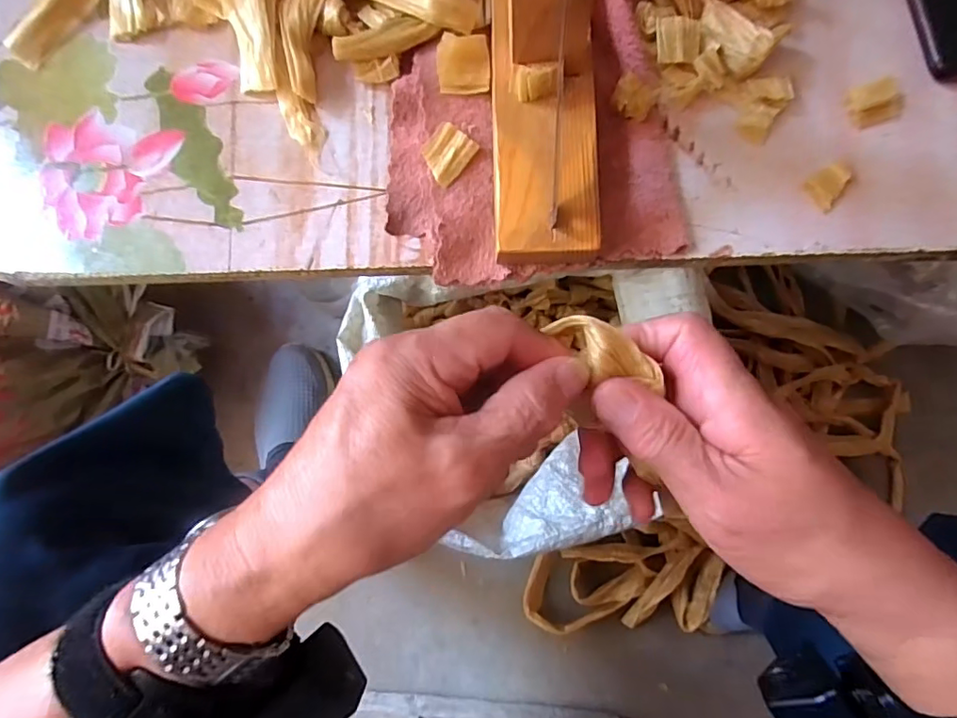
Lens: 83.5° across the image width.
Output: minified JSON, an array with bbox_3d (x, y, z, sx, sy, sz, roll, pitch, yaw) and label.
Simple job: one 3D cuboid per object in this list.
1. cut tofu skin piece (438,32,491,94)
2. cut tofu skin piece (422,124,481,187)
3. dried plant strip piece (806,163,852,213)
[{"bbox_3d":[-0.007,-0.141,0.258,0.025,0.005,0.025,-3,116,-9],"label":"cut tofu skin piece"},{"bbox_3d":[-0.015,-0.099,0.259,0.020,0.006,0.025,42,85,7],"label":"cut tofu skin piece"},{"bbox_3d":[0.168,-0.083,0.257,0.018,0.007,0.016,-40,82,-4],"label":"dried plant strip piece"}]

